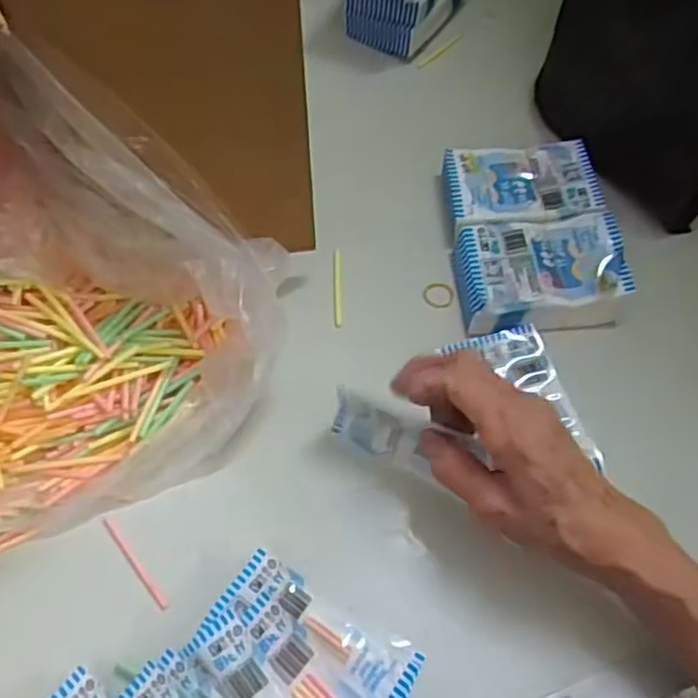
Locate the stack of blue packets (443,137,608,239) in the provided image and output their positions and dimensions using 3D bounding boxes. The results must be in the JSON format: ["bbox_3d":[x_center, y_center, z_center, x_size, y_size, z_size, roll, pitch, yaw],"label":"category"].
[{"bbox_3d":[0.123,-0.115,0.514,0.105,0.041,0.070,-4,62,-4],"label":"stack of blue packets"}]

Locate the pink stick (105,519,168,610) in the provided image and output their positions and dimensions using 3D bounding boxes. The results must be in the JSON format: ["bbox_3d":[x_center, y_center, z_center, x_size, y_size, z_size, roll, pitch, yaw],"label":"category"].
[{"bbox_3d":[-0.121,0.120,0.392,0.004,0.005,0.061,-35,69,-19],"label":"pink stick"}]

